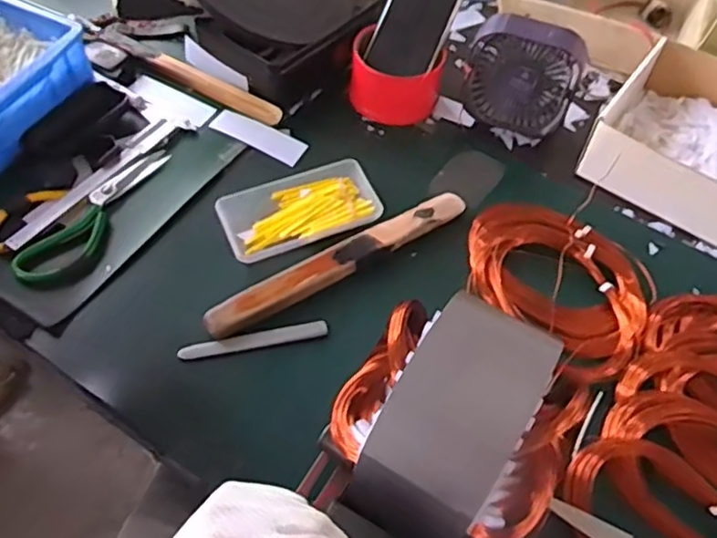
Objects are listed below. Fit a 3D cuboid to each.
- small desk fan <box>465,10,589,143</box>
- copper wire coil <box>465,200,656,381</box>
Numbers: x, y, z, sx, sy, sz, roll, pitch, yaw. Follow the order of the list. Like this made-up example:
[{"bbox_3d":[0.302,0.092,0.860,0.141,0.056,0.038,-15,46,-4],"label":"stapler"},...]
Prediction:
[{"bbox_3d":[0.177,-0.210,0.713,0.115,0.123,0.050,12,35,6],"label":"small desk fan"},{"bbox_3d":[0.187,0.006,0.622,0.186,0.026,0.130,39,64,22],"label":"copper wire coil"}]

